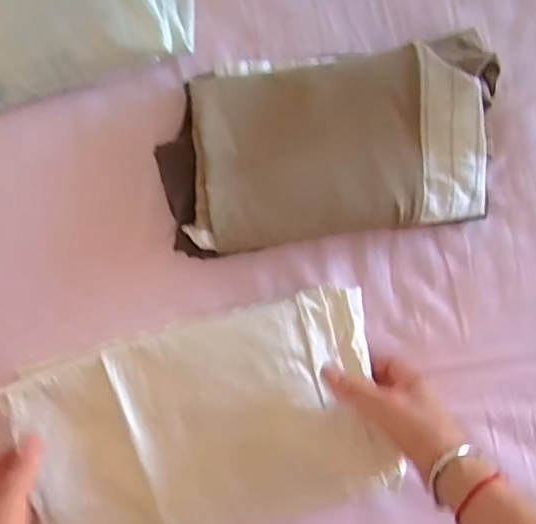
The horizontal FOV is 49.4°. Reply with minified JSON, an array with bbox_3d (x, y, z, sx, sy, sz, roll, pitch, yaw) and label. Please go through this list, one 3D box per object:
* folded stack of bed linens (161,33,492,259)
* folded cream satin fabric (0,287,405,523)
[{"bbox_3d":[0.047,-0.095,0.485,0.262,0.054,0.148,-8,93,0],"label":"folded stack of bed linens"},{"bbox_3d":[-0.052,0.147,0.499,0.304,0.025,0.185,-18,93,1],"label":"folded cream satin fabric"}]

